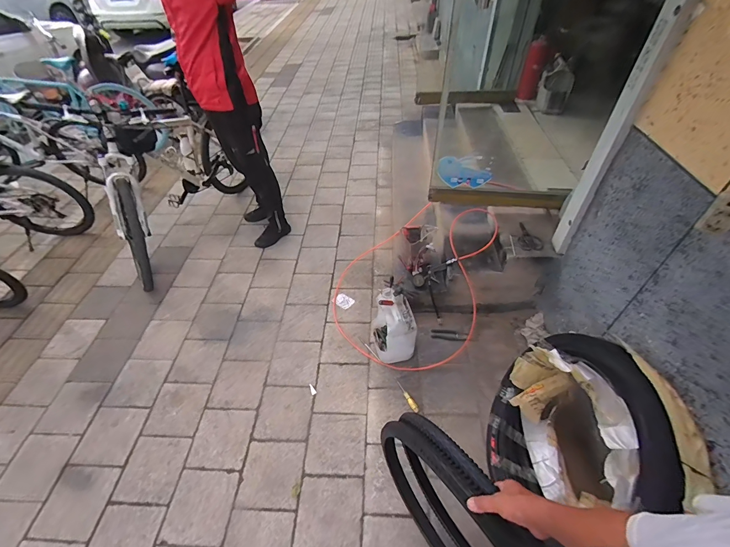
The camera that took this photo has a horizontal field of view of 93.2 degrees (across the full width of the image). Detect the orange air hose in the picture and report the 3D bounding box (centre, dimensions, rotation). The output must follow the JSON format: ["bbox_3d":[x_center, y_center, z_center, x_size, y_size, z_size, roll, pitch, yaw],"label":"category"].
[{"bbox_3d":[0.230,-0.029,1.852,0.866,0.562,0.921,-1,46,1],"label":"orange air hose"}]

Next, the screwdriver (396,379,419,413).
[{"bbox_3d":[0.196,0.568,1.616,0.032,0.029,0.184,-20,52,-20],"label":"screwdriver"}]

